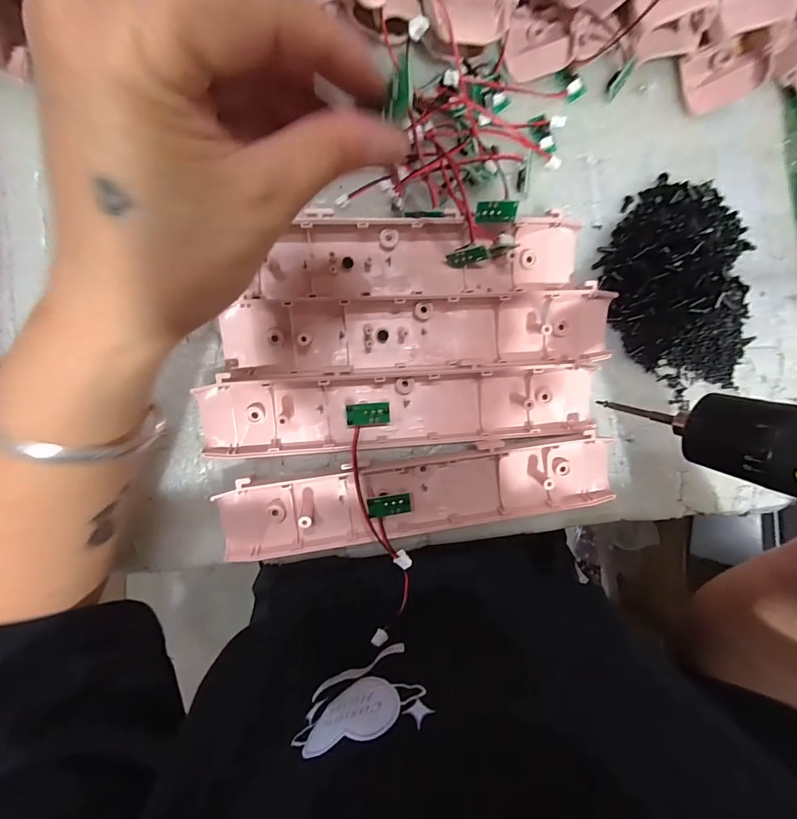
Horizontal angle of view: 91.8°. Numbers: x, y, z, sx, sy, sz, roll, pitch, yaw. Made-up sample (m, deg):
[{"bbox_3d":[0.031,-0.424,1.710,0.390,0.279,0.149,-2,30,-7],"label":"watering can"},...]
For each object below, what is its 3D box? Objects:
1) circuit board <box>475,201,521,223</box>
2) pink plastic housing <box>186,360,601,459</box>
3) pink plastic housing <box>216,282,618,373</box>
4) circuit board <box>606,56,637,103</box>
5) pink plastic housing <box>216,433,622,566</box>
[{"bbox_3d":[0.067,-0.134,0.262,0.029,0.004,0.013,-5,122,-8],"label":"circuit board"},{"bbox_3d":[0.007,0.001,0.271,0.273,0.024,0.049,-3,89,-6],"label":"pink plastic housing"},{"bbox_3d":[0.020,-0.054,0.276,0.273,0.025,0.051,-4,89,-6],"label":"pink plastic housing"},{"bbox_3d":[0.170,-0.254,0.295,0.012,0.005,0.031,28,112,-18],"label":"circuit board"},{"bbox_3d":[0.021,0.059,0.268,0.271,0.023,0.054,-7,90,-6],"label":"pink plastic housing"}]

